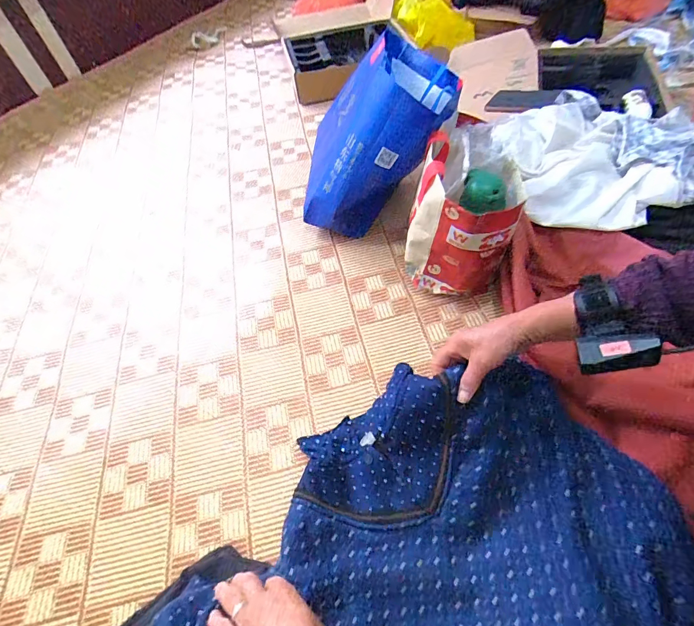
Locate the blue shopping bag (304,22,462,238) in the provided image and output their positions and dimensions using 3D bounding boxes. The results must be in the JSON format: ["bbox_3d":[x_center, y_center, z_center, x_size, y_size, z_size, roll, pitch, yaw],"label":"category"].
[{"bbox_3d":[0.055,-0.382,0.784,0.147,0.328,0.368,18,55,-25],"label":"blue shopping bag"}]

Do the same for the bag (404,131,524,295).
[{"bbox_3d":[0.186,-0.142,0.651,0.159,0.222,0.151,10,58,11],"label":"bag"}]

